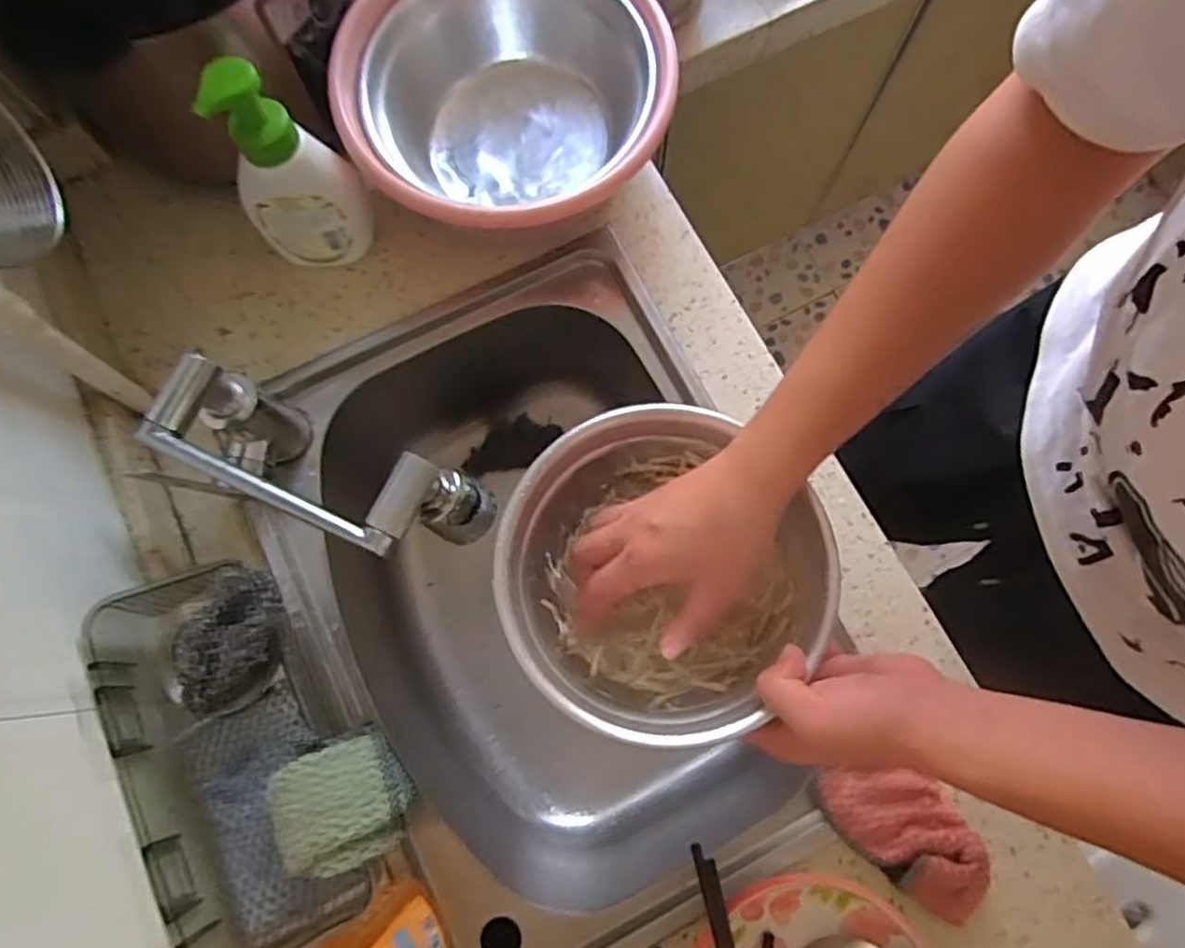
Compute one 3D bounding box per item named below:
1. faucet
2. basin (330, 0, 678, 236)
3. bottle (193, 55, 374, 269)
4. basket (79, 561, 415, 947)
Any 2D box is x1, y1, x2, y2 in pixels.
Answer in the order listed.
[{"bbox_3d":[-0.191,0.003,0.536,0.232,0.153,0.080,26,77,8],"label":"faucet"},{"bbox_3d":[-0.073,-0.326,0.643,0.265,0.119,0.279,0,75,1],"label":"basin"},{"bbox_3d":[-0.248,-0.243,0.580,0.096,0.197,0.054,-32,77,-7],"label":"bottle"},{"bbox_3d":[-0.218,0.172,0.452,0.137,0.069,0.244,-29,76,-7],"label":"basket"}]

